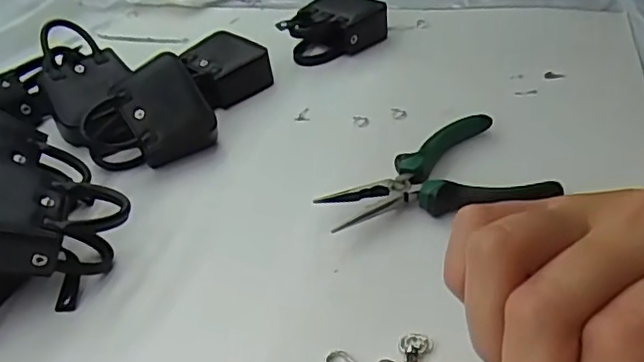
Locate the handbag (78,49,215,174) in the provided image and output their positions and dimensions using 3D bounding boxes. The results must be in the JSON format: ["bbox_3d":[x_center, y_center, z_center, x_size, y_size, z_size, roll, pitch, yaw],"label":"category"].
[{"bbox_3d":[-0.138,-0.044,0.482,0.098,0.038,0.075,-38,85,-12],"label":"handbag"}]

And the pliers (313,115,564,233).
[{"bbox_3d":[0.075,0.003,0.419,0.148,0.027,0.088,-20,41,-15],"label":"pliers"}]

